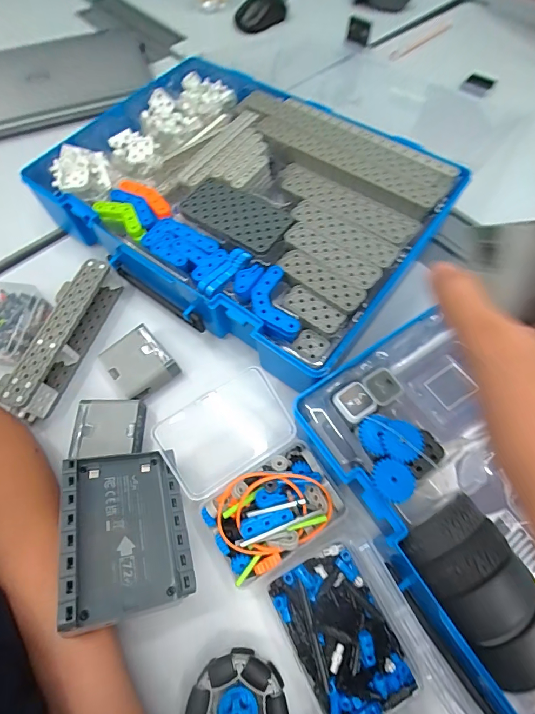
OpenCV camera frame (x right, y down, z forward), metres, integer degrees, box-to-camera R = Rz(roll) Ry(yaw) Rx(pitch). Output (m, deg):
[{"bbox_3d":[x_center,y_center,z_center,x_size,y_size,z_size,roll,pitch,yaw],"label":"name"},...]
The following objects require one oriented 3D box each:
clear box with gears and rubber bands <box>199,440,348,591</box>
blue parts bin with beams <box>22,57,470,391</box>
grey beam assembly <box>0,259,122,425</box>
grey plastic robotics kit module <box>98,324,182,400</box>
[{"bbox_3d":[0.003,0.115,0.275,0.097,0.034,0.065,-30,67,-13],"label":"clear box with gears and rubber bands"},{"bbox_3d":[-0.030,-0.161,0.384,0.361,0.078,0.270,35,69,17],"label":"blue parts bin with beams"},{"bbox_3d":[-0.191,-0.017,0.343,0.035,0.041,0.150,15,65,8],"label":"grey beam assembly"},{"bbox_3d":[-0.116,0.005,0.334,0.049,0.021,0.056,-39,69,-16],"label":"grey plastic robotics kit module"}]

